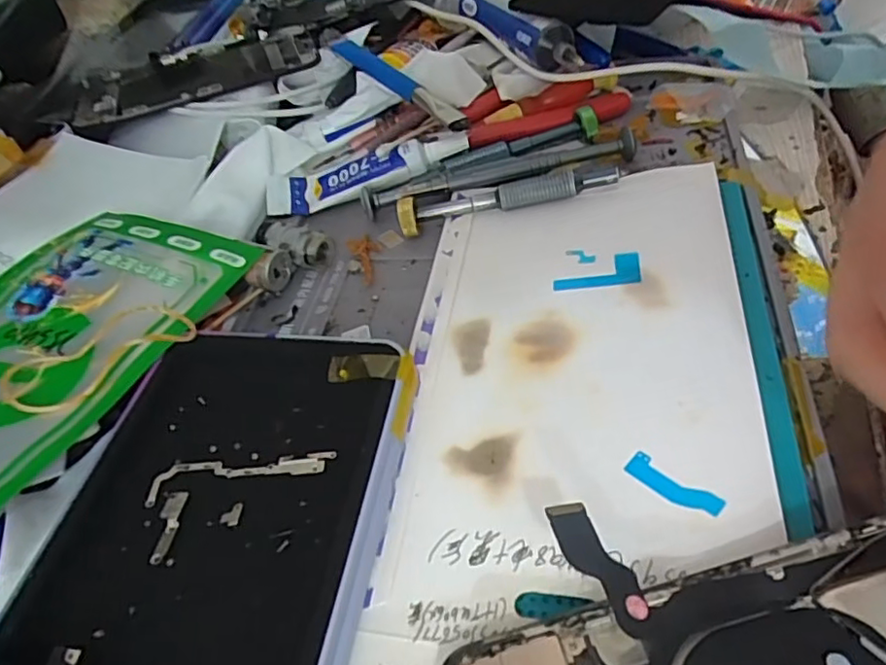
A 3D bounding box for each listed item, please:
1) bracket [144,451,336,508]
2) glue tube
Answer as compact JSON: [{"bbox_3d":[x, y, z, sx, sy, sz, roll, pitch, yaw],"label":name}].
[{"bbox_3d":[-0.067,0.044,0.198,0.062,0.004,0.013,-13,46,1],"label":"bracket"},{"bbox_3d":[-0.040,-0.084,0.314,0.107,0.013,0.026,-16,48,5],"label":"glue tube"}]

